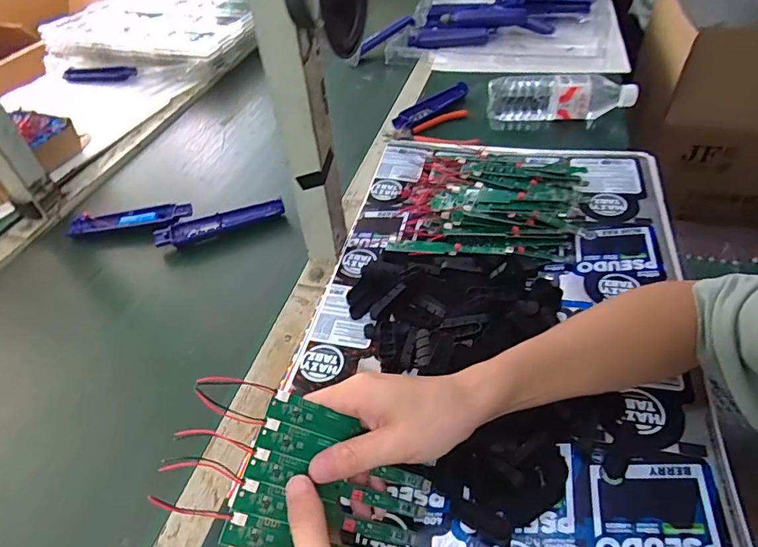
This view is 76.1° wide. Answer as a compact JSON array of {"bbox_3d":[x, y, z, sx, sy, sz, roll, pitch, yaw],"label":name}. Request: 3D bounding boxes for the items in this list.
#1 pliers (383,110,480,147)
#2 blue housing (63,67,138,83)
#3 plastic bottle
[{"bbox_3d":[0.082,-0.235,0.789,0.144,0.012,0.115,-3,45,3],"label":"pliers"},{"bbox_3d":[-0.605,-0.435,1.056,0.169,0.023,0.031,0,45,6],"label":"blue housing"},{"bbox_3d":[0.292,-0.285,0.787,0.221,0.065,0.061,-4,45,2],"label":"plastic bottle"}]

